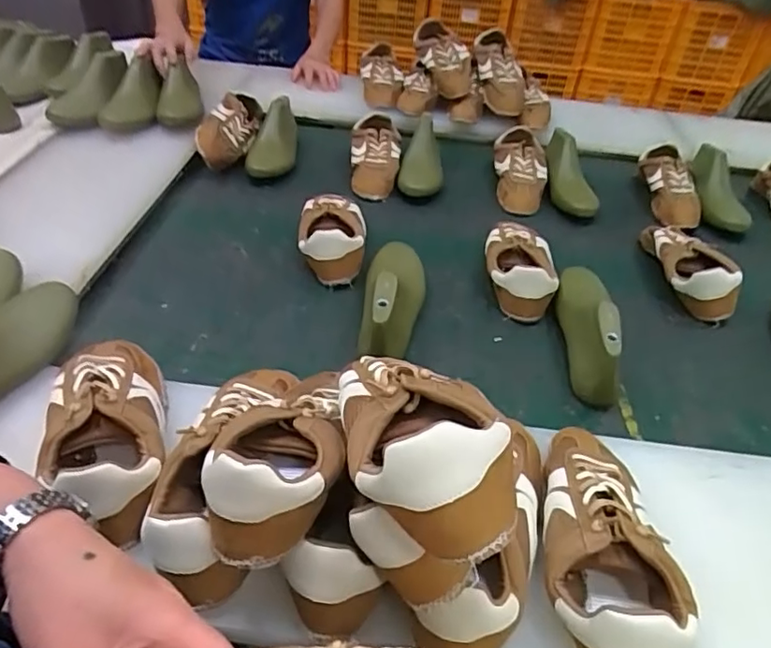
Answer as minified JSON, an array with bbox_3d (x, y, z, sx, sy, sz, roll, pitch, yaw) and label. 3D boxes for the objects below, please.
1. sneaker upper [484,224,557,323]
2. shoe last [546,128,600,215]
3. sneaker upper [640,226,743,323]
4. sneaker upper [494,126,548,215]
[{"bbox_3d":[0.203,-0.096,0.901,0.095,0.071,0.210,6,41,2],"label":"sneaker upper"},{"bbox_3d":[0.364,-0.297,1.151,0.085,0.087,0.265,9,41,6],"label":"shoe last"},{"bbox_3d":[0.489,-0.103,0.946,0.093,0.072,0.229,5,41,1],"label":"sneaker upper"},{"bbox_3d":[0.266,-0.306,1.156,0.104,0.074,0.272,8,41,5],"label":"sneaker upper"}]

